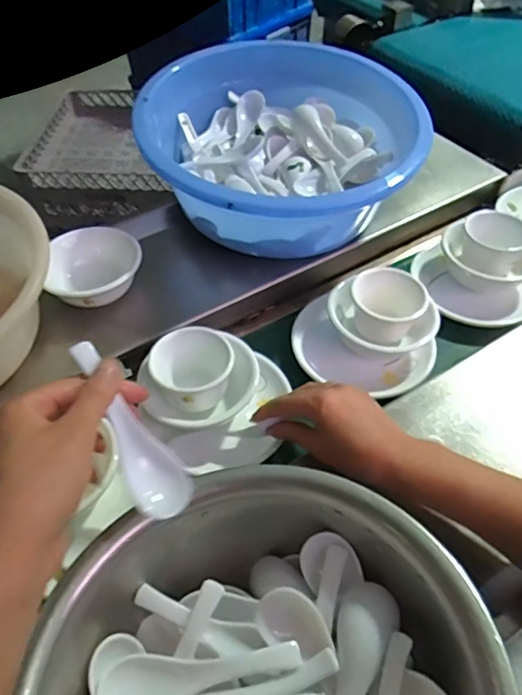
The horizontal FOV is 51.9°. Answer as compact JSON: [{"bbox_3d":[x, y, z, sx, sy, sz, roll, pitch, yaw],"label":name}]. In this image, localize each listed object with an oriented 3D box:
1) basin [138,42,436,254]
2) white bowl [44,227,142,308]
[{"bbox_3d":[0.021,-0.235,0.650,0.306,0.125,0.306,0,49,0],"label":"basin"},{"bbox_3d":[-0.183,-0.088,0.591,0.101,0.045,0.101,0,49,0],"label":"white bowl"}]

